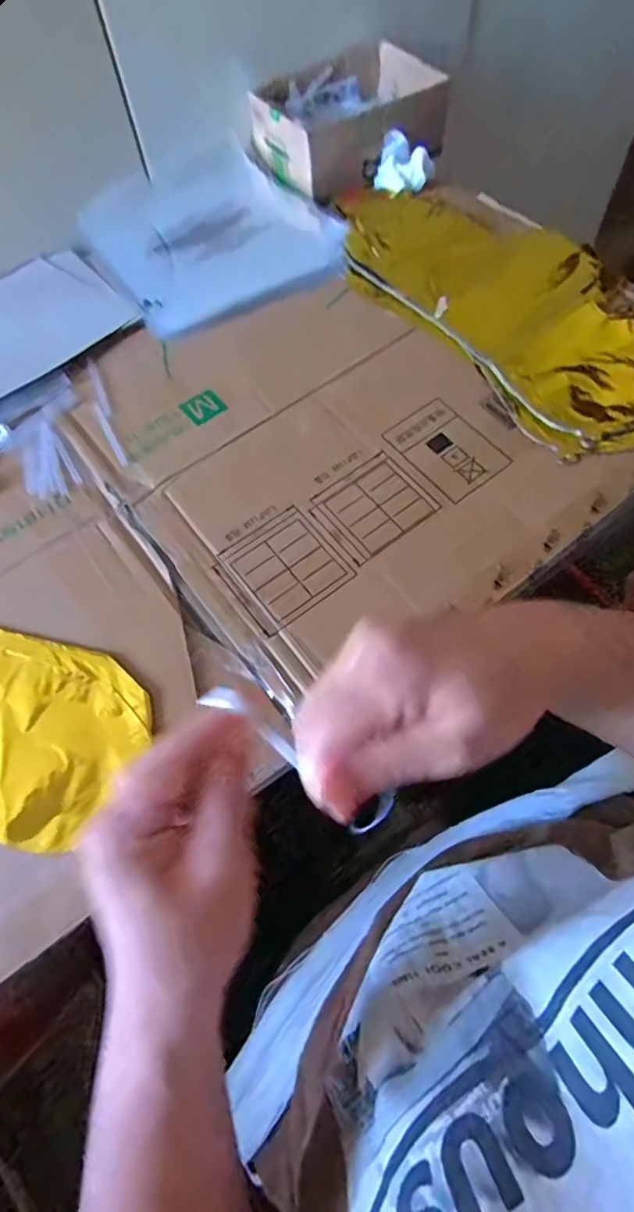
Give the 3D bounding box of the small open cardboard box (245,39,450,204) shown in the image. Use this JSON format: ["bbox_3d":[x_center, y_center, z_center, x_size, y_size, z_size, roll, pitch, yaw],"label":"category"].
[{"bbox_3d":[0.035,-0.558,0.642,0.202,0.056,0.164,-38,68,-14],"label":"small open cardboard box"}]

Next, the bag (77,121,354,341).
[{"bbox_3d":[-0.118,-0.400,0.597,0.224,0.022,0.282,-33,67,-12],"label":"bag"}]

